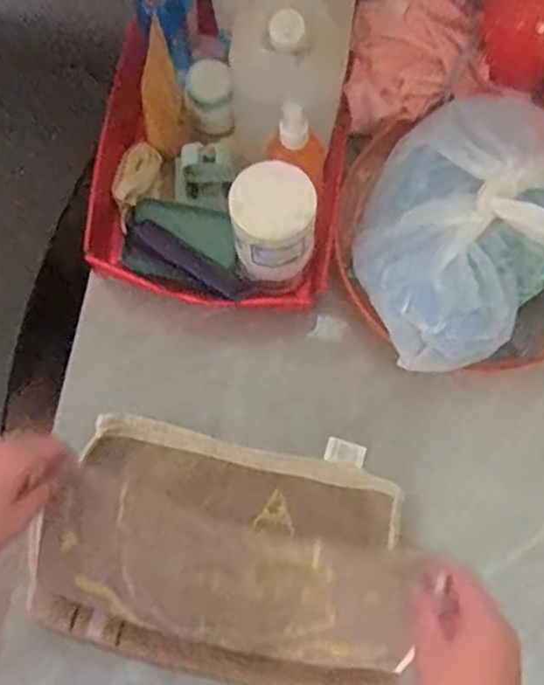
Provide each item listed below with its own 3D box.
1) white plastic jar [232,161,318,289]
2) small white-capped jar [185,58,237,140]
[{"bbox_3d":[0.001,-0.109,0.648,0.077,0.124,0.083,-11,76,-2],"label":"white plastic jar"},{"bbox_3d":[-0.066,-0.267,0.745,0.052,0.058,0.064,-2,76,0],"label":"small white-capped jar"}]

